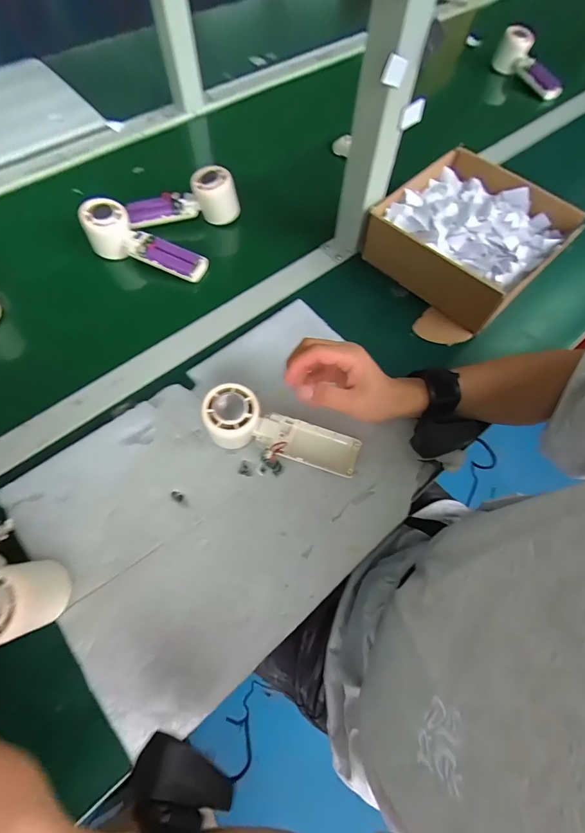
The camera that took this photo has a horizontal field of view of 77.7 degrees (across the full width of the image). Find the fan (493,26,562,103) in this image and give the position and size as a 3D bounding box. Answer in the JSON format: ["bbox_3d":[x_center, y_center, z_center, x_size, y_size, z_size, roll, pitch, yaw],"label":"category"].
[{"bbox_3d":[0.517,-0.767,0.803,0.083,0.053,0.182,-29,81,-13],"label":"fan"}]

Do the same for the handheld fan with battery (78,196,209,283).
[{"bbox_3d":[-0.202,-0.234,0.502,0.169,0.050,0.049,23,66,-10],"label":"handheld fan with battery"}]

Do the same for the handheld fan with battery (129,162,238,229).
[{"bbox_3d":[-0.161,-0.317,0.529,0.159,0.058,0.045,-8,66,-4],"label":"handheld fan with battery"}]

